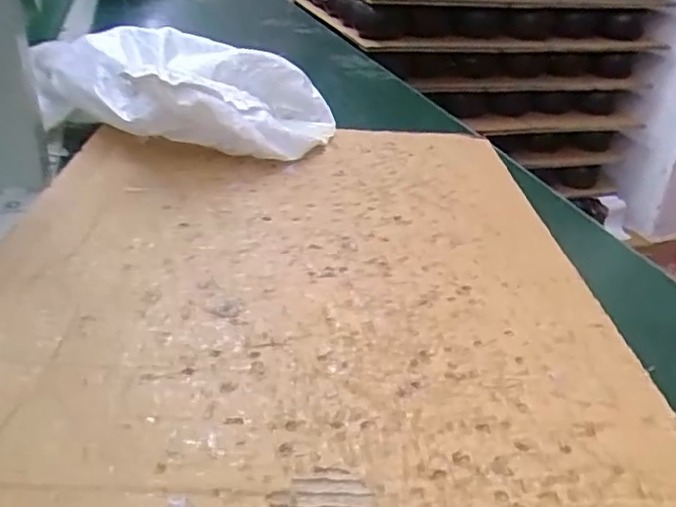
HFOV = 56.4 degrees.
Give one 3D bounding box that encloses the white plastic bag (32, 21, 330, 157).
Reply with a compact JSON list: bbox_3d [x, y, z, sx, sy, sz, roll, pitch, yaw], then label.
[{"bbox_3d":[-0.146,-0.141,0.559,0.265,0.079,0.158,9,31,7],"label":"white plastic bag"}]

